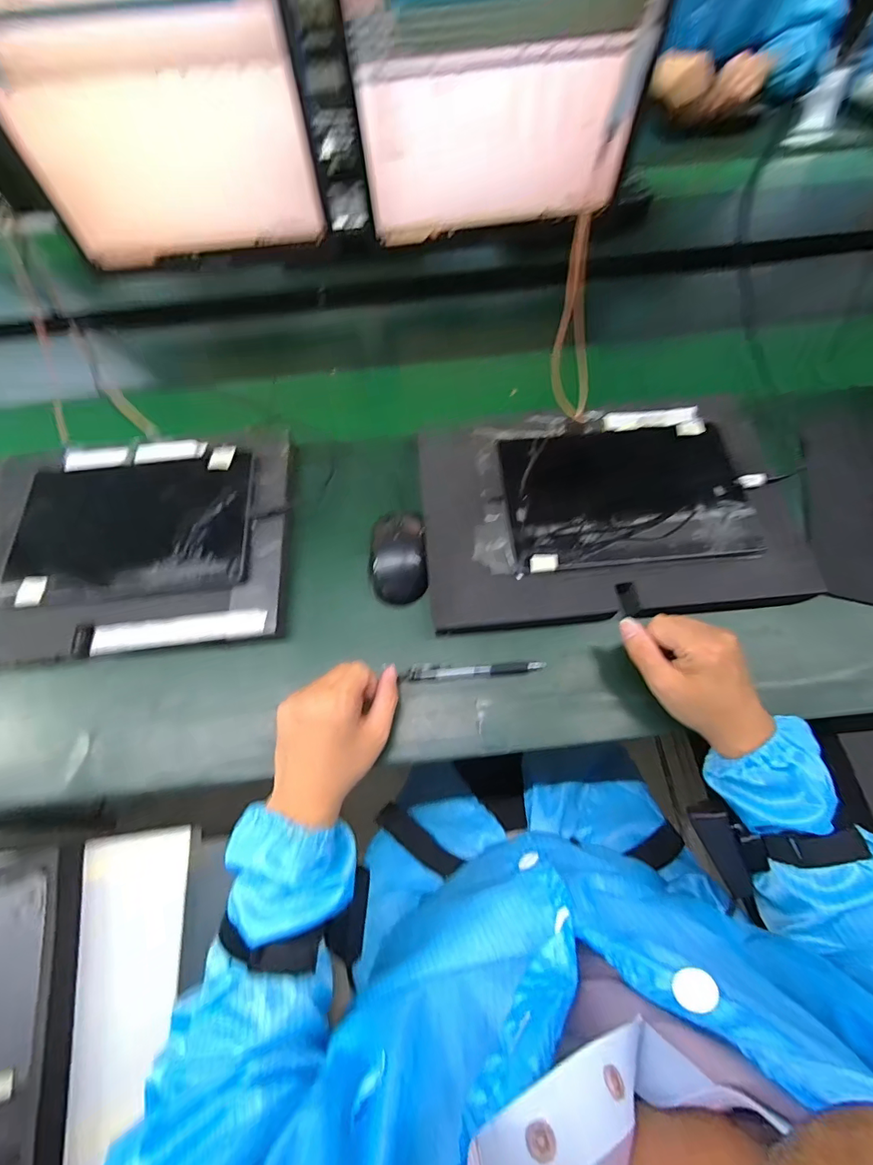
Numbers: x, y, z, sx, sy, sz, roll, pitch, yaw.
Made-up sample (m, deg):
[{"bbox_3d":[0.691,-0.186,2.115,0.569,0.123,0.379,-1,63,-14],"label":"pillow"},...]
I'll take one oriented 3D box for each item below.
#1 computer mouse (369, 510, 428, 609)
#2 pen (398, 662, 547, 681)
[{"bbox_3d":[-0.041,-0.032,0.492,0.059,0.034,0.103,-4,64,1],"label":"computer mouse"},{"bbox_3d":[0.035,0.086,0.443,0.139,0.013,0.014,-3,64,1],"label":"pen"}]

